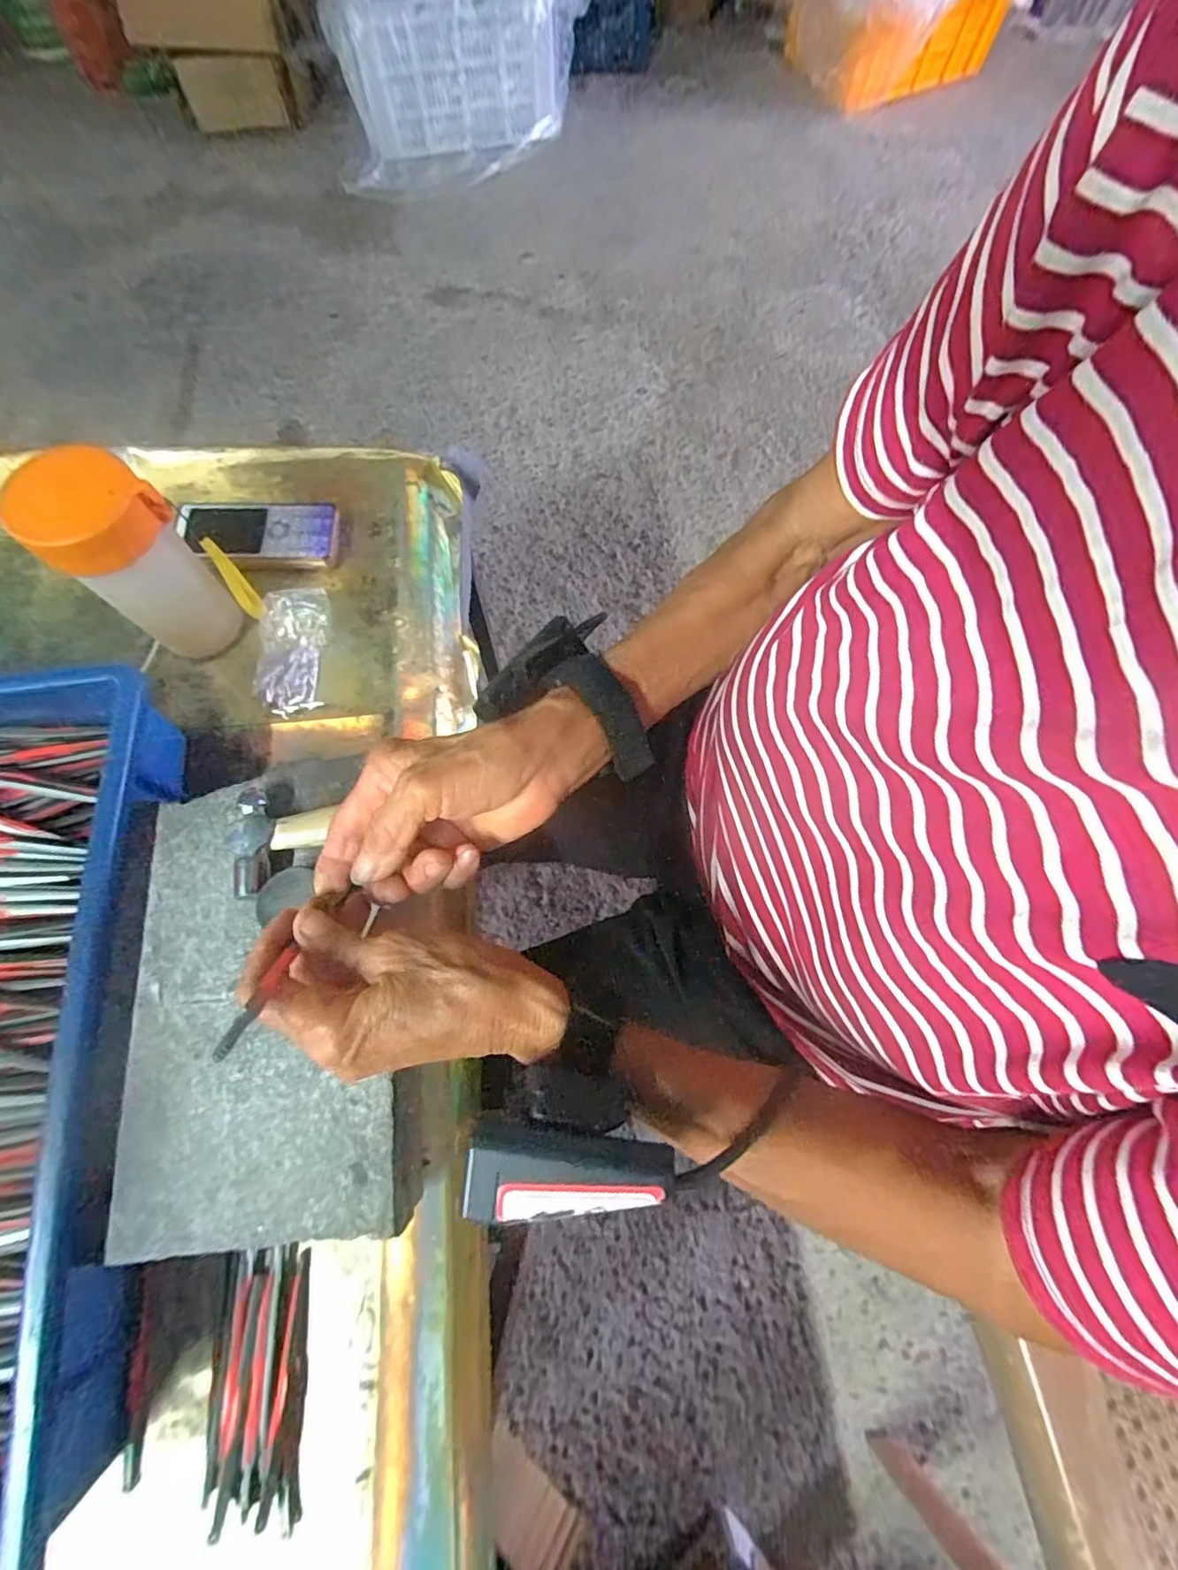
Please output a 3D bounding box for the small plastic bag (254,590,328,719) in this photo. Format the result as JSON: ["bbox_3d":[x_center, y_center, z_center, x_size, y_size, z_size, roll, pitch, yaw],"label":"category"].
[{"bbox_3d":[-0.222,-0.098,0.424,0.046,0.025,0.090,4,70,-1],"label":"small plastic bag"}]

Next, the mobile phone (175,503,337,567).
[{"bbox_3d":[-0.264,-0.200,0.461,0.119,0.018,0.058,2,72,0],"label":"mobile phone"}]

